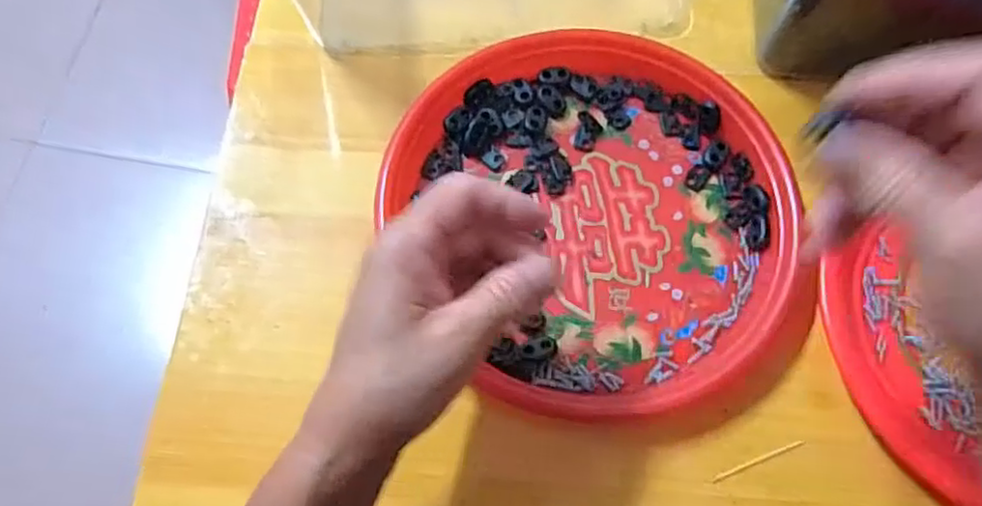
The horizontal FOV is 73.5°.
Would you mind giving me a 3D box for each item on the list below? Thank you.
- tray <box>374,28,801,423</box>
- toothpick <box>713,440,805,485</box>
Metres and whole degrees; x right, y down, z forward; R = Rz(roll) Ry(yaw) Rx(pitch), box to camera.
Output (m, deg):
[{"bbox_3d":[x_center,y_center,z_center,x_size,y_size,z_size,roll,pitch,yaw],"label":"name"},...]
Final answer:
[{"bbox_3d":[0.068,-0.029,0.388,0.221,0.032,0.232,0,69,-1],"label":"tray"},{"bbox_3d":[0.145,0.112,0.355,0.056,0.005,0.004,-19,71,-8],"label":"toothpick"}]

